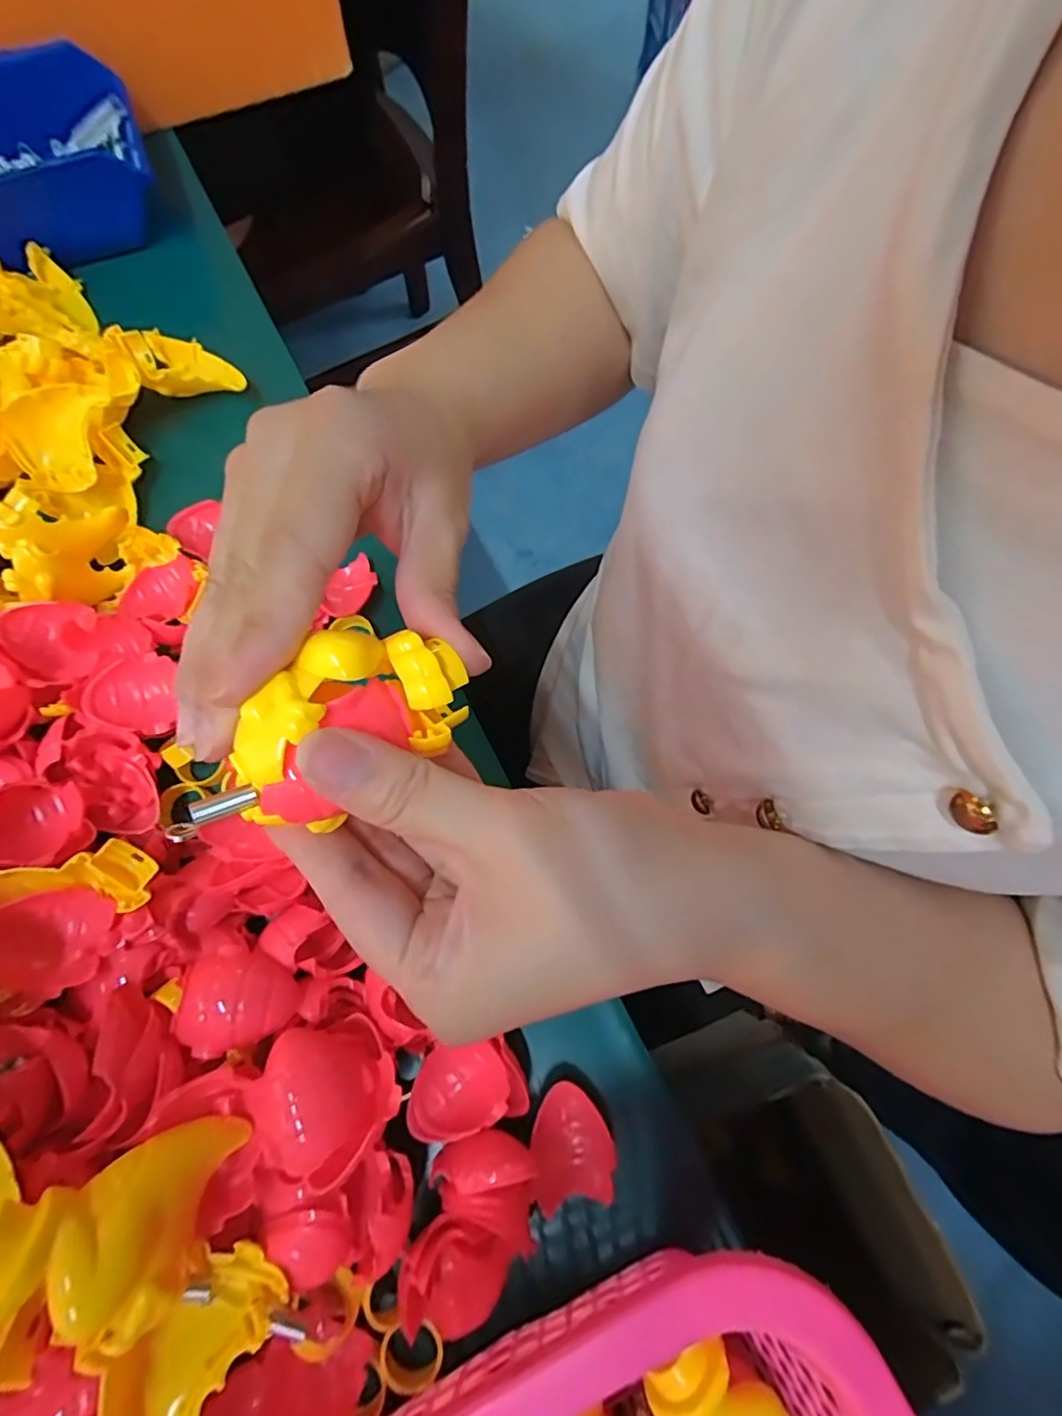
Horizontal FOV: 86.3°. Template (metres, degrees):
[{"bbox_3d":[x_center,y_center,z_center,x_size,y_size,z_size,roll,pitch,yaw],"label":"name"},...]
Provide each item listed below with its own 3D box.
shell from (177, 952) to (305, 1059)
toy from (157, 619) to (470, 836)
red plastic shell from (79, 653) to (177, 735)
[{"bbox_3d":[-0.118,0.119,0.231,0.042,0.015,0.036,-4,73,-1],"label":"shell"},{"bbox_3d":[-0.056,0.006,0.153,0.081,0.029,0.036,-38,77,-10],"label":"toy"},{"bbox_3d":[-0.197,-0.007,0.281,0.040,0.014,0.037,0,73,0],"label":"red plastic shell"}]

